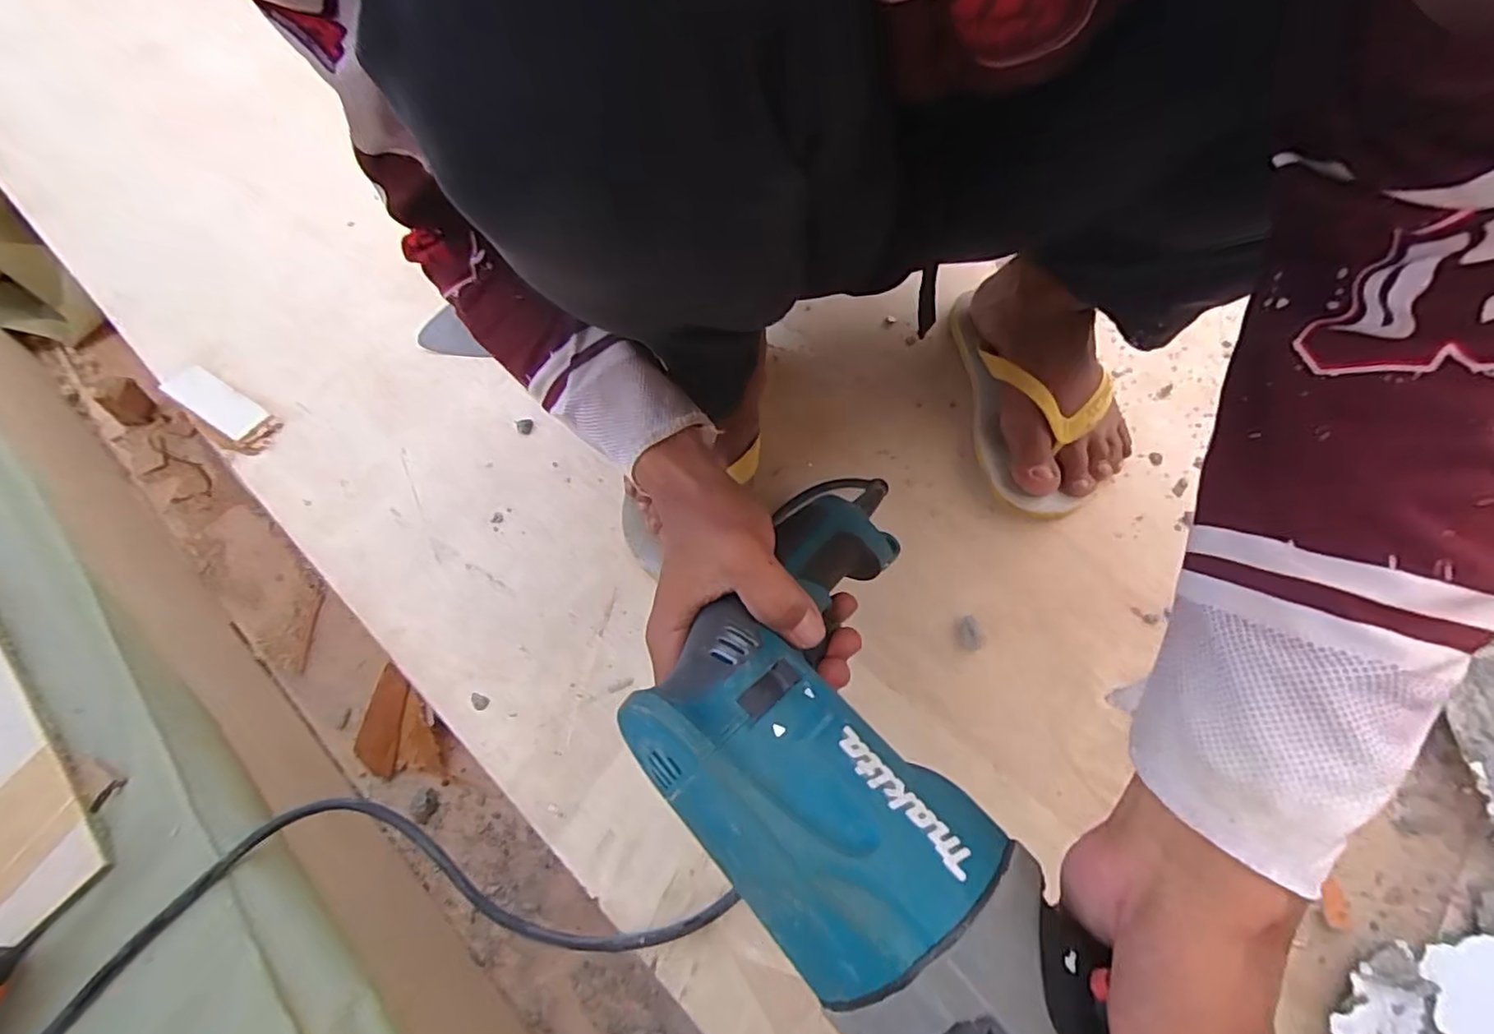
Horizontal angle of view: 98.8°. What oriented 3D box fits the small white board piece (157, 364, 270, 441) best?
[{"bbox_3d":[-0.460,-0.100,0.553,0.093,0.006,0.036,31,55,11],"label":"small white board piece"}]

